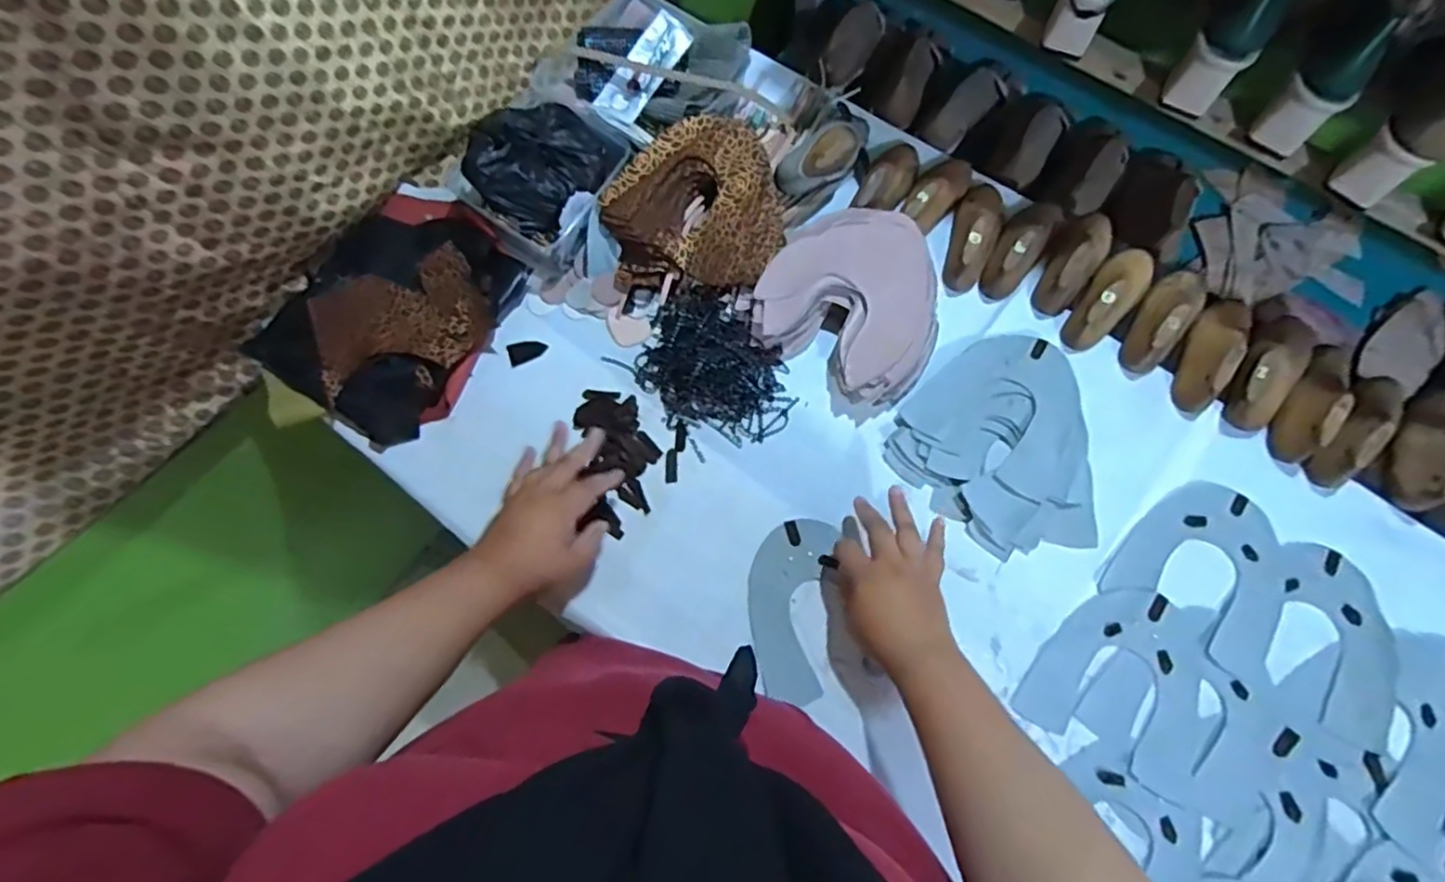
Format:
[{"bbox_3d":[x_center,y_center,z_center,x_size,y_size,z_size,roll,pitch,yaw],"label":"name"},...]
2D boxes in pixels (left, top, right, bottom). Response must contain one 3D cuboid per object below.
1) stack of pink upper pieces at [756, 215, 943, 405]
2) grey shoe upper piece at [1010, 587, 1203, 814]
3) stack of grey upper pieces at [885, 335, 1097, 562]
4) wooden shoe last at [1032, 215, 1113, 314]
[{"bbox_3d":[0.147,-0.148,0.703,0.181,0.062,0.186,36,77,13],"label":"stack of pink upper pieces"},{"bbox_3d":[0.372,0.215,0.607,0.153,0.005,0.159,29,75,12],"label":"grey shoe upper piece"},{"bbox_3d":[0.271,-0.001,0.670,0.188,0.024,0.217,0,72,2],"label":"stack of grey upper pieces"},{"bbox_3d":[0.389,-0.204,0.721,0.053,0.047,0.135,33,76,12],"label":"wooden shoe last"}]

